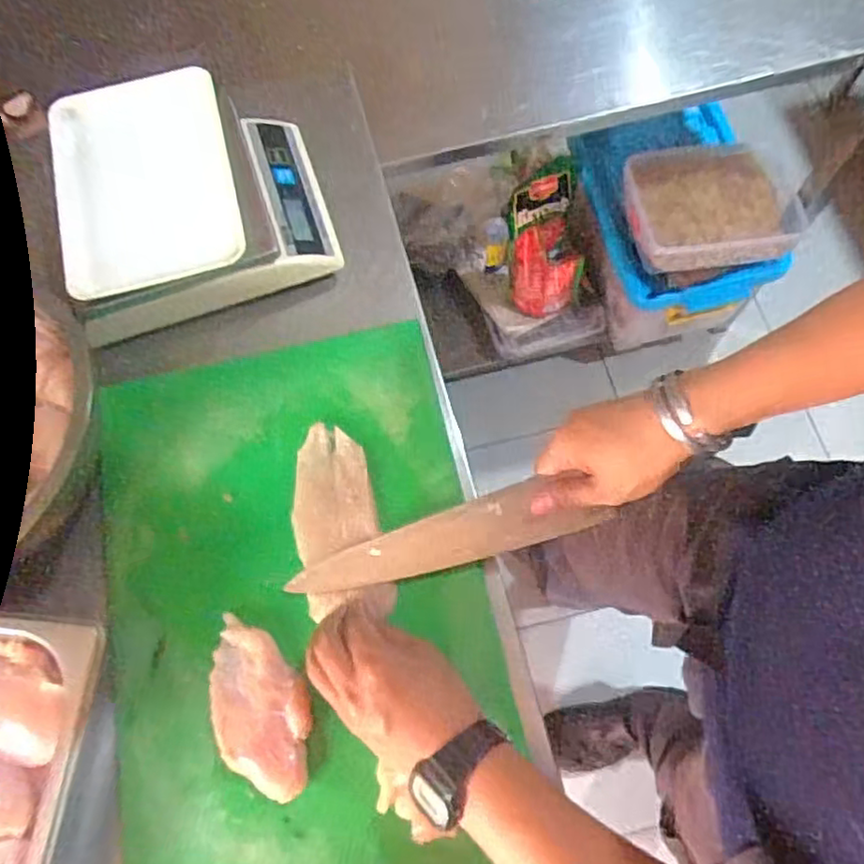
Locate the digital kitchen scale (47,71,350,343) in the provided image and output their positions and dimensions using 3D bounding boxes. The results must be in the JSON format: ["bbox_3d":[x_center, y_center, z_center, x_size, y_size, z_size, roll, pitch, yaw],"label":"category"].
[{"bbox_3d":[-0.211,-0.205,0.612,0.224,0.073,0.190,-14,70,-2],"label":"digital kitchen scale"}]

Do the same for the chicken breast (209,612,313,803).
[{"bbox_3d":[-0.129,0.206,0.499,0.068,0.021,0.130,-19,71,-4],"label":"chicken breast"}]

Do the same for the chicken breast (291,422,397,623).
[{"bbox_3d":[-0.078,0.070,0.537,0.066,0.017,0.158,-12,71,-2],"label":"chicken breast"}]

